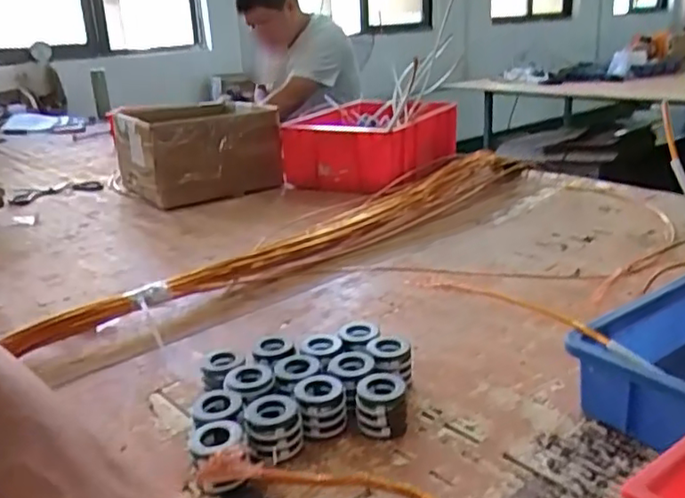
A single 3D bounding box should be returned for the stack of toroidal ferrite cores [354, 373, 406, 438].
[{"bbox_3d":[0.036,0.149,0.600,0.045,0.044,0.052,-3,19,-1],"label":"stack of toroidal ferrite cores"}]

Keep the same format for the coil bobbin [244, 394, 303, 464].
[{"bbox_3d":[-0.061,0.160,0.569,0.048,0.040,0.047,-6,19,-8],"label":"coil bobbin"}]

